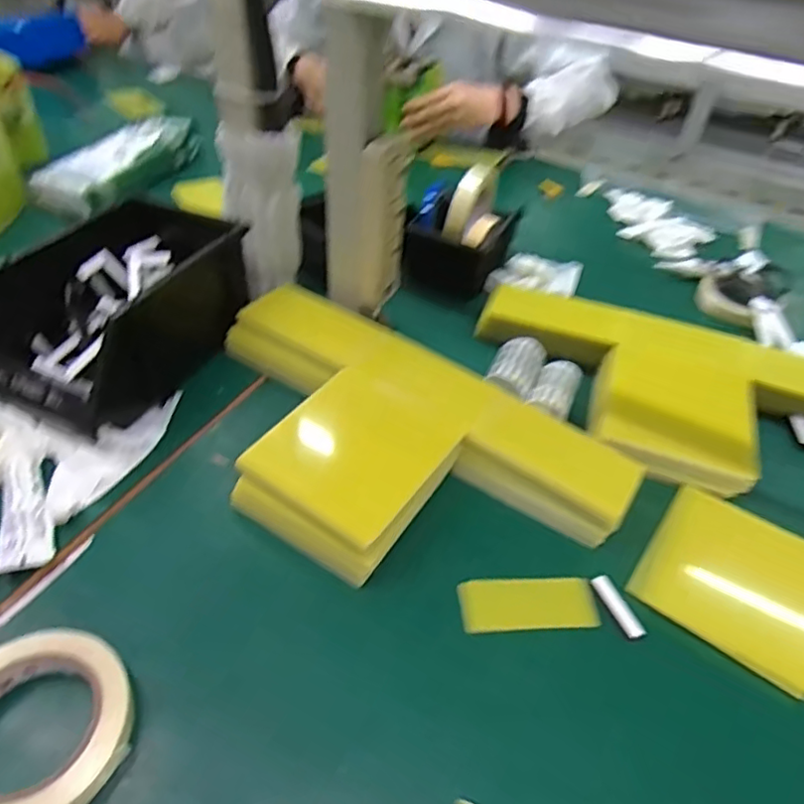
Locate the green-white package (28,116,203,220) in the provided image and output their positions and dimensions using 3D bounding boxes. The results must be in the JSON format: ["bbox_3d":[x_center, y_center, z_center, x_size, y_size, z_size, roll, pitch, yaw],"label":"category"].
[{"bbox_3d":[-0.445,-0.379,0.958,0.114,0.048,0.276,15,44,10],"label":"green-white package"}]

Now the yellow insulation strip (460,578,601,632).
[{"bbox_3d":[0.099,0.159,0.480,0.107,0.004,0.044,0,44,-6],"label":"yellow insulation strip"}]

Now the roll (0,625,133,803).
[{"bbox_3d":[-0.229,0.204,0.375,0.115,0.032,0.115,3,44,-3],"label":"roll"}]

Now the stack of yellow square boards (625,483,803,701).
[{"bbox_3d":[0.286,0.143,0.495,0.154,0.005,0.146,31,49,24],"label":"stack of yellow square boards"}]

